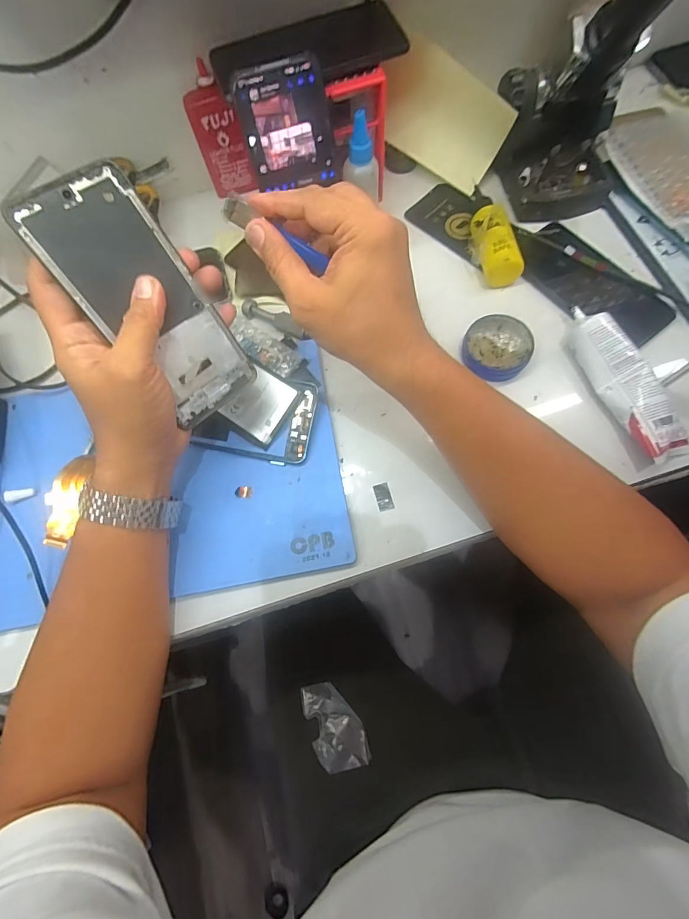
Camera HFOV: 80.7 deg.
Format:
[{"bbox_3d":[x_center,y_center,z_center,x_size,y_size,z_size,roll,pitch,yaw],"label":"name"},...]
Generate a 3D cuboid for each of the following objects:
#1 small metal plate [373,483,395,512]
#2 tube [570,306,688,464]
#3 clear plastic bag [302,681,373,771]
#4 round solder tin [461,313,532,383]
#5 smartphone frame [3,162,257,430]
[{"bbox_3d":[0.035,0.033,0.359,0.014,0.004,0.025,-13,74,-3],"label":"small metal plate"},{"bbox_3d":[0.248,-0.071,0.364,0.048,0.039,0.156,-24,74,-5],"label":"tube"},{"bbox_3d":[-0.011,0.295,0.453,0.056,0.013,0.087,-17,56,-11],"label":"clear plastic bag"},{"bbox_3d":[0.147,-0.109,0.391,0.061,0.020,0.066,0,74,1],"label":"round solder tin"},{"bbox_3d":[-0.131,-0.104,0.280,0.072,0.006,0.161,-41,121,-16],"label":"smartphone frame"}]

